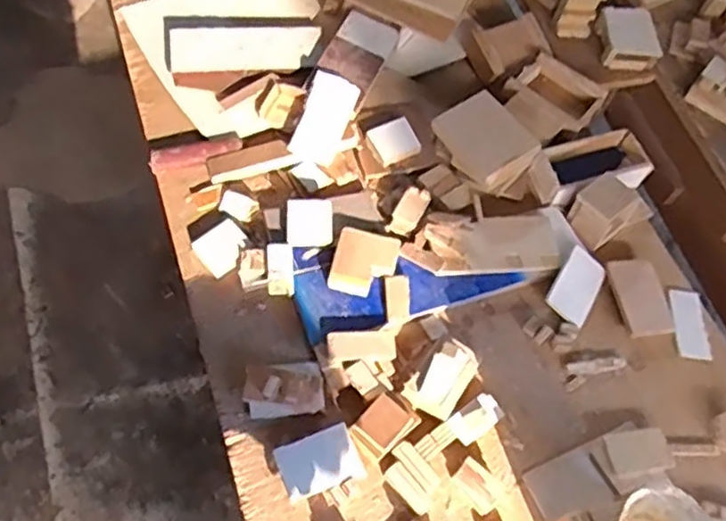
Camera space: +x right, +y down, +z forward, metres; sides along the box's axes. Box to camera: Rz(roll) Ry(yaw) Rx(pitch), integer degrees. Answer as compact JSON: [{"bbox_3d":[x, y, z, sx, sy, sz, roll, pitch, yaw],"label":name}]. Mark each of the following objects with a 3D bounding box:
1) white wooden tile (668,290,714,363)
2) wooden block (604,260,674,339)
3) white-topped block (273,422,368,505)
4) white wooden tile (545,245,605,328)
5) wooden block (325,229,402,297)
[{"bbox_3d":[0.353,0.069,0.738,0.039,0.008,0.078,6,59,-1],"label":"white wooden tile"},{"bbox_3d":[0.299,0.040,0.738,0.055,0.009,0.088,-7,60,-9],"label":"wooden block"},{"bbox_3d":[-0.041,0.186,0.629,0.071,0.012,0.052,-18,63,-15],"label":"white-topped block"},{"bbox_3d":[0.230,0.028,0.732,0.049,0.005,0.078,37,70,-7],"label":"white wooden tile"},{"bbox_3d":[0.001,0.002,0.714,0.065,0.015,0.074,14,59,3],"label":"wooden block"}]

